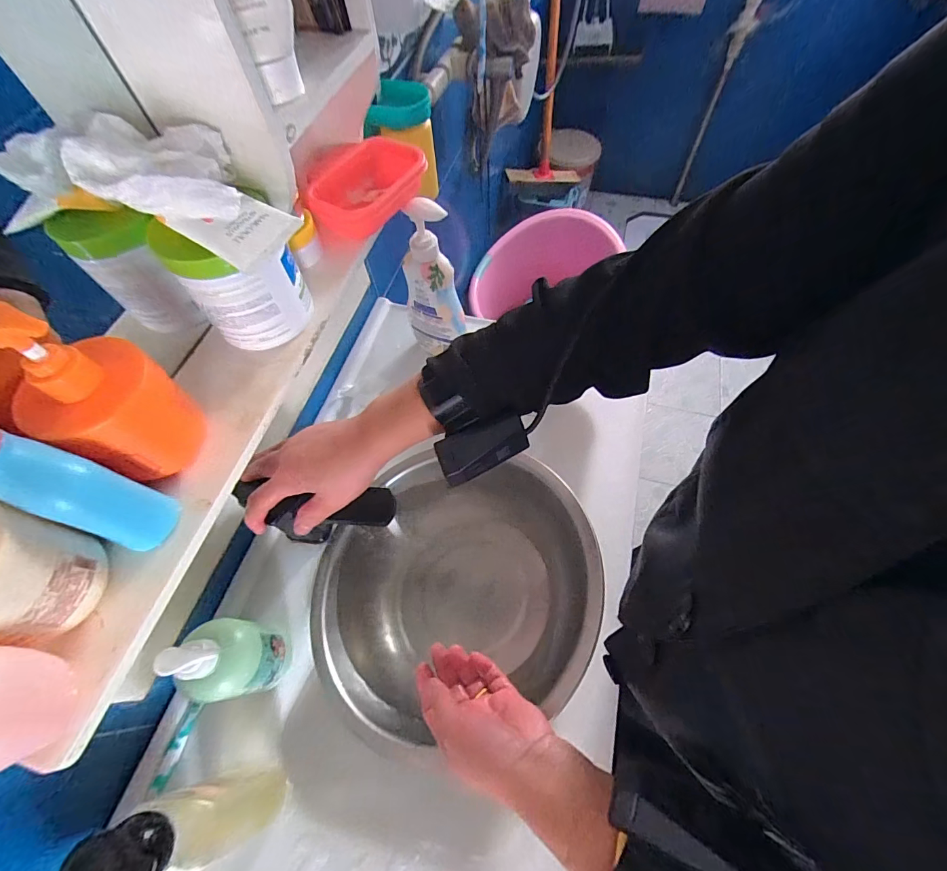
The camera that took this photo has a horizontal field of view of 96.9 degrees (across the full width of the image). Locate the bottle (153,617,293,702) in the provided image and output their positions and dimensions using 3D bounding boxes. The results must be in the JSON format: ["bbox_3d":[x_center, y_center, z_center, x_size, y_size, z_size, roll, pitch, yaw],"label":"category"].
[{"bbox_3d":[-0.233,0.215,0.408,0.050,0.174,0.072,-3,61,2],"label":"bottle"}]

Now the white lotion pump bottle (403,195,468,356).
[{"bbox_3d":[-0.057,-0.198,0.578,0.076,0.236,0.052,-16,62,-5],"label":"white lotion pump bottle"}]

